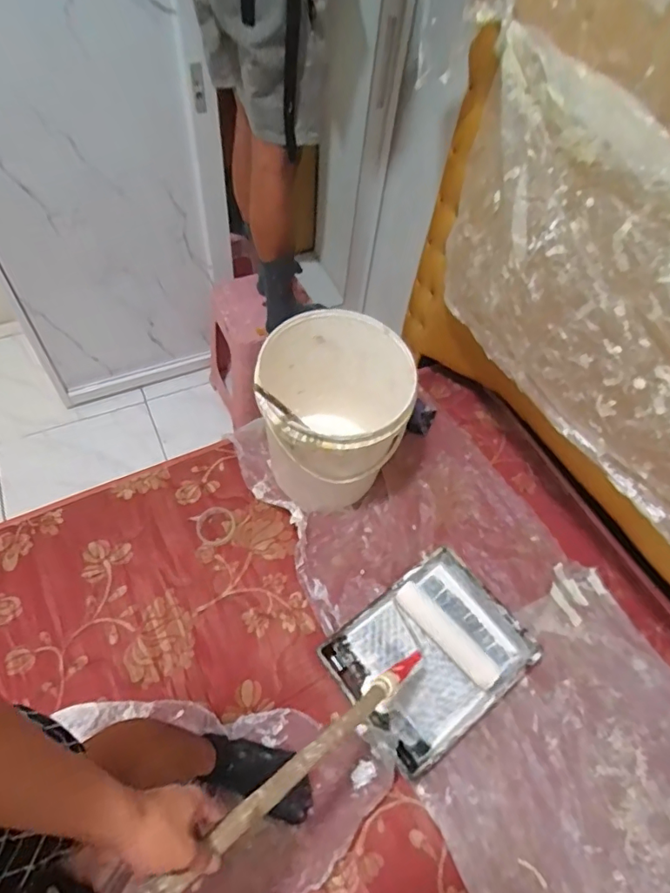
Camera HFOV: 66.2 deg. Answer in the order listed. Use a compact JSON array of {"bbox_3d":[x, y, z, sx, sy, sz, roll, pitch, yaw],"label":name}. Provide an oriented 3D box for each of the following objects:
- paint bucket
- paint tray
[{"bbox_3d":[0.004,-0.052,1.124,0.305,0.368,0.299,1,56,-2],"label":"paint bucket"},{"bbox_3d":[0.189,0.406,1.014,0.352,0.067,0.282,-31,63,-21],"label":"paint tray"}]

